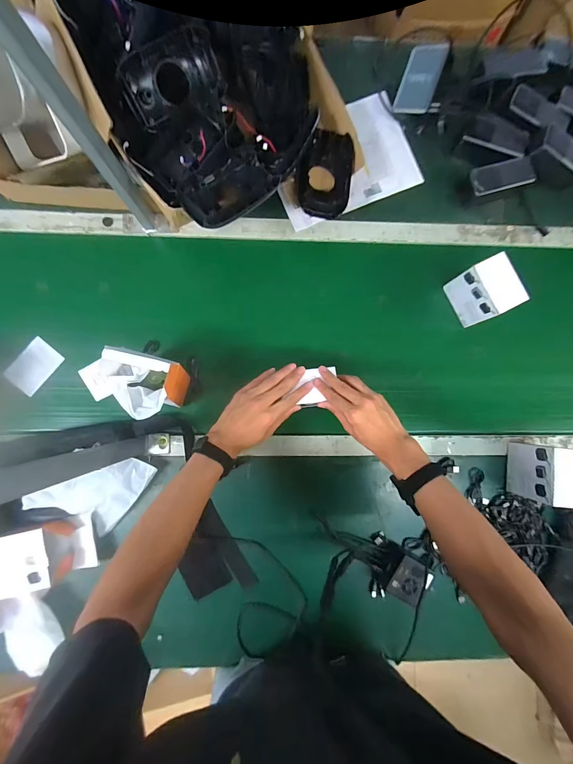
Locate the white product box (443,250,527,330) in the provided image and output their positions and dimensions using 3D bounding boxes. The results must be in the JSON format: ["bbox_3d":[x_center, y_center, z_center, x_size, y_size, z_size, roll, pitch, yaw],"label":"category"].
[{"bbox_3d":[0.383,-0.175,0.654,0.065,0.114,0.100,-29,86,-3],"label":"white product box"}]

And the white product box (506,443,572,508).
[{"bbox_3d":[0.484,0.170,0.631,0.066,0.112,0.098,6,85,0],"label":"white product box"}]

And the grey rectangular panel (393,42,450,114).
[{"bbox_3d":[0.268,-0.607,0.675,0.074,0.018,0.113,22,118,24],"label":"grey rectangular panel"}]

